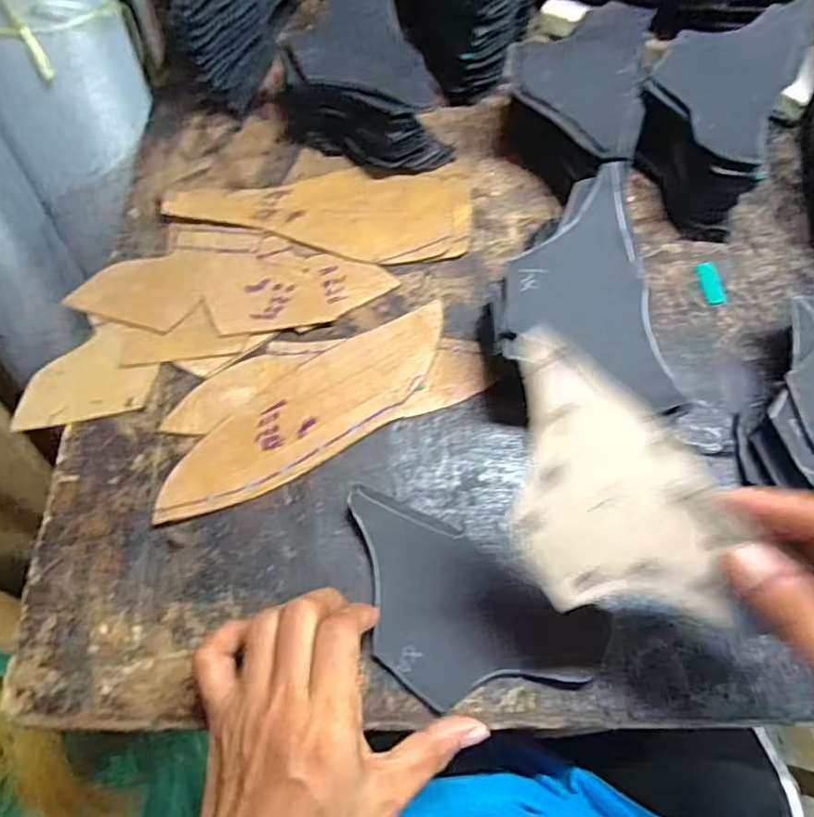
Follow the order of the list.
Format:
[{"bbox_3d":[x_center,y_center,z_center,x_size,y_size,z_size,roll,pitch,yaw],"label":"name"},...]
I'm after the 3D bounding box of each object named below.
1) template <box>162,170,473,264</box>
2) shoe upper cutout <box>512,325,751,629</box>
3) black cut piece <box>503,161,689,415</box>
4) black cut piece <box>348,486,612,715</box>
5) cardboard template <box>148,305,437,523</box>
[{"bbox_3d":[-0.062,-0.147,0.427,0.214,0.007,0.078,8,67,4],"label":"template"},{"bbox_3d":[0.088,0.027,0.241,0.083,0.005,0.111,2,93,11],"label":"shoe upper cutout"},{"bbox_3d":[0.093,-0.065,0.320,0.081,0.016,0.145,-4,66,-1],"label":"black cut piece"},{"bbox_3d":[0.024,0.111,0.310,0.147,0.009,0.080,27,74,9],"label":"black cut piece"},{"bbox_3d":[-0.058,0.001,0.364,0.203,0.004,0.060,-36,70,-15],"label":"cardboard template"}]

